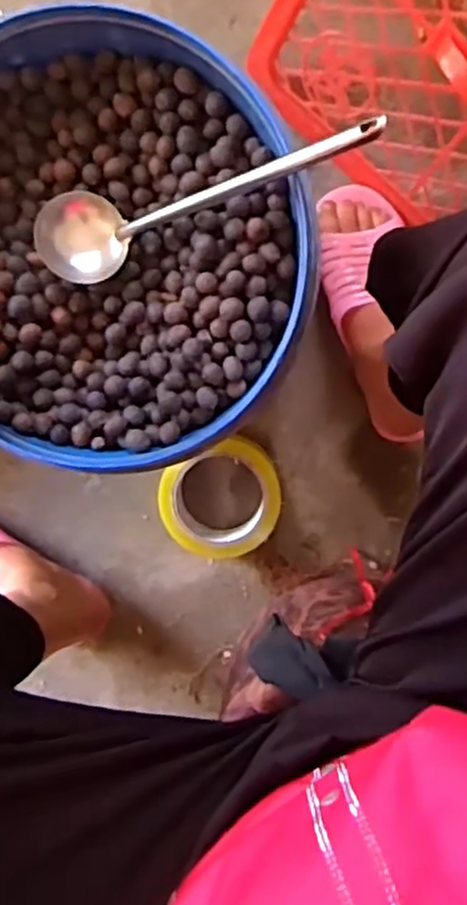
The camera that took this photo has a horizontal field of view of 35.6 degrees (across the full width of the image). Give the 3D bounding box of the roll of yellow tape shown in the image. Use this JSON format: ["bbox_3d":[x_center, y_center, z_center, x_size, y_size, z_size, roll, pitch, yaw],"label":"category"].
[{"bbox_3d":[-0.009,0.044,0.676,0.107,0.049,0.100,0,99,3],"label":"roll of yellow tape"}]

